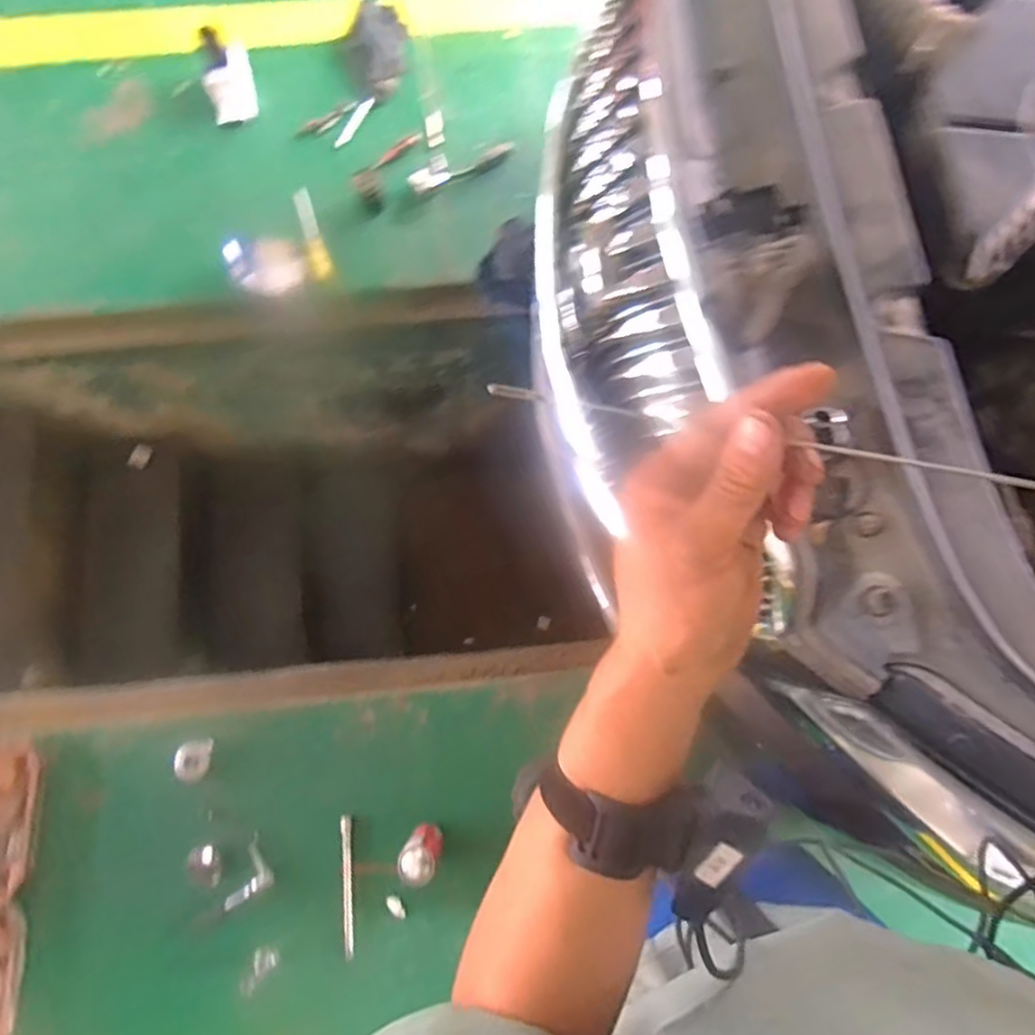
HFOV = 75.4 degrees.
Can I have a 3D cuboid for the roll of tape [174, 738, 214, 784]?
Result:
[{"bbox_3d":[-0.636,0.478,1.313,0.066,0.009,0.077,5,69,-17],"label":"roll of tape"}]

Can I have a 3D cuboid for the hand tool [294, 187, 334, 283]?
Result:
[{"bbox_3d":[-0.477,-0.658,1.557,0.052,0.027,0.204,-15,101,-3],"label":"hand tool"}]

